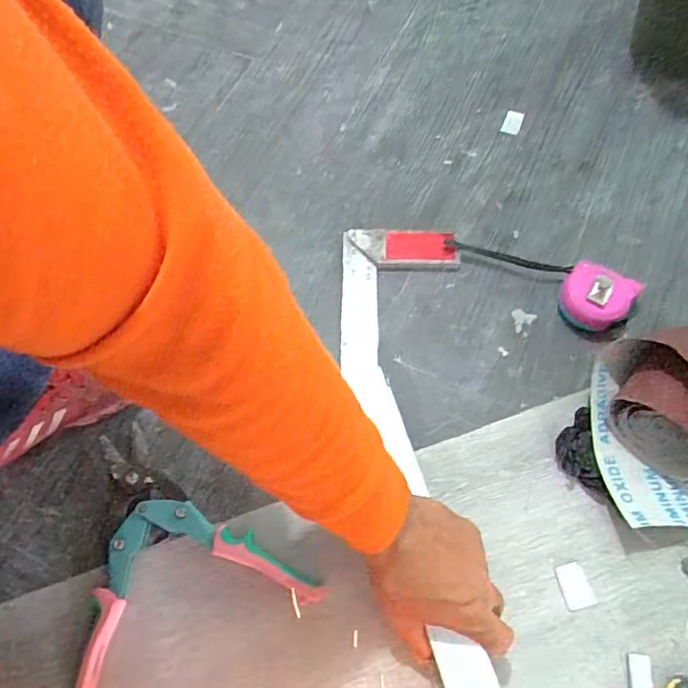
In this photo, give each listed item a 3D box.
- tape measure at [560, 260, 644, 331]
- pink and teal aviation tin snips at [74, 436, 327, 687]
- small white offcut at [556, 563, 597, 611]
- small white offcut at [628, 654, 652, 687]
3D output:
[{"bbox_3d":[0.251,-0.045,0.556,0.069,0.038,0.057,30,70,14],"label":"tape measure"},{"bbox_3d":[-0.165,0.216,0.458,0.230,0.026,0.182,30,70,14],"label":"pink and teal aviation tin snips"},{"bbox_3d":[0.195,0.204,0.470,0.024,0.004,0.035,-13,66,-5],"label":"small white offcut"},{"bbox_3d":[0.235,0.265,0.440,0.017,0.004,0.035,4,66,3],"label":"small white offcut"}]

